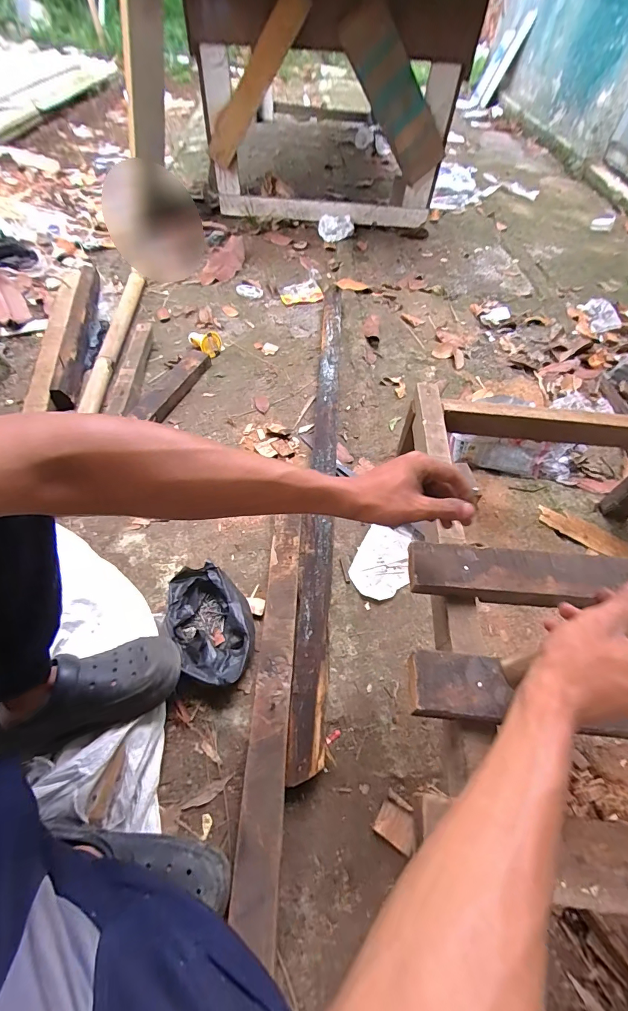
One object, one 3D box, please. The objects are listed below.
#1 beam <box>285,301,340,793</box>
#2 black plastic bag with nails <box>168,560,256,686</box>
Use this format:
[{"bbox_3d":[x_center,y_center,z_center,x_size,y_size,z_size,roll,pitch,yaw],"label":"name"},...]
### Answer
[{"bbox_3d":[0.027,-0.142,0.978,0.066,0.059,1.407,5,55,0],"label":"beam"},{"bbox_3d":[-0.180,0.213,0.695,0.133,0.073,0.209,-13,57,-12],"label":"black plastic bag with nails"}]

